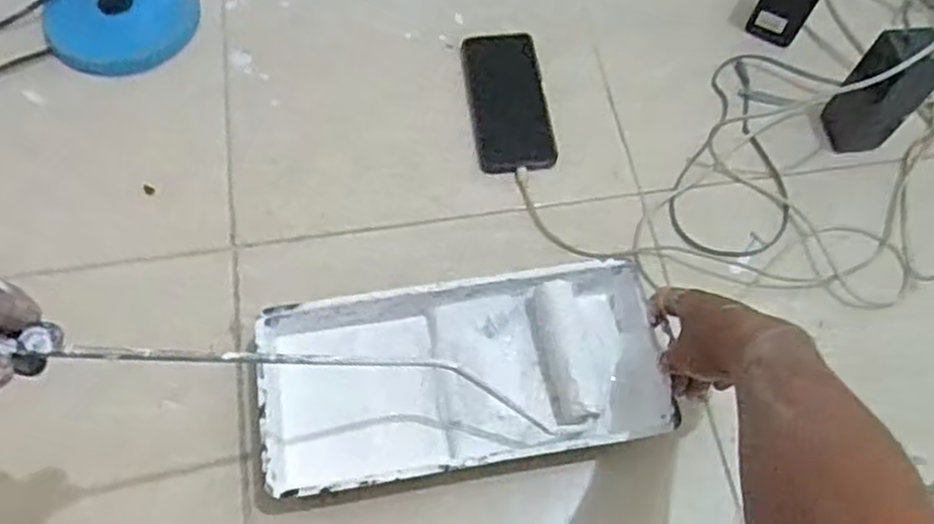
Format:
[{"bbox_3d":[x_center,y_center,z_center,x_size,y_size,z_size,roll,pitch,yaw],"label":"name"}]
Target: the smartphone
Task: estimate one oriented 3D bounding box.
[{"bbox_3d":[0.044,-0.172,0.797,0.079,0.010,0.170,-6,66,-5],"label":"smartphone"}]

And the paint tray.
[{"bbox_3d":[-0.001,0.095,0.627,0.325,0.053,0.155,-9,66,-4],"label":"paint tray"}]

